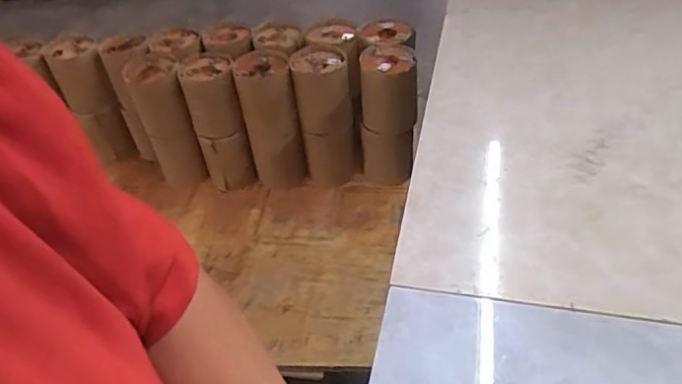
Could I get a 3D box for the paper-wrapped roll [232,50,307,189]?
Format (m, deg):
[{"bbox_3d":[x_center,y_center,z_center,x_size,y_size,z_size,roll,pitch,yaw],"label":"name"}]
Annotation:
[{"bbox_3d":[-0.112,-0.111,0.909,0.083,0.211,0.086,-3,44,3],"label":"paper-wrapped roll"}]

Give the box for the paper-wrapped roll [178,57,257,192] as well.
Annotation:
[{"bbox_3d":[-0.194,-0.101,0.908,0.078,0.209,0.072,-13,44,-7],"label":"paper-wrapped roll"}]

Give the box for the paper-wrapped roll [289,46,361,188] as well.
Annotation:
[{"bbox_3d":[-0.022,-0.114,0.908,0.089,0.213,0.093,-6,44,1],"label":"paper-wrapped roll"}]

